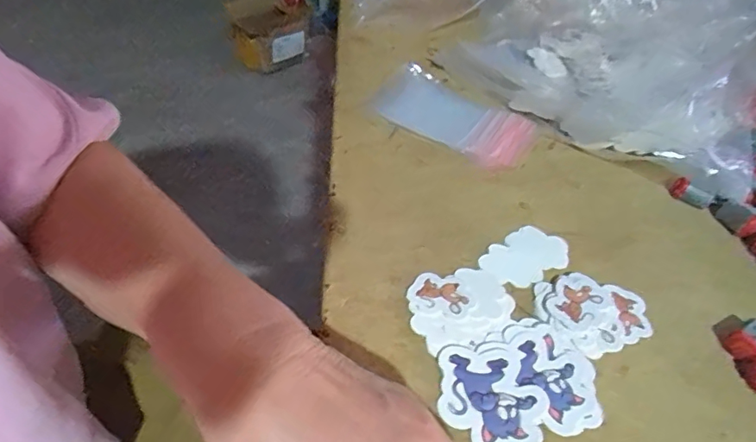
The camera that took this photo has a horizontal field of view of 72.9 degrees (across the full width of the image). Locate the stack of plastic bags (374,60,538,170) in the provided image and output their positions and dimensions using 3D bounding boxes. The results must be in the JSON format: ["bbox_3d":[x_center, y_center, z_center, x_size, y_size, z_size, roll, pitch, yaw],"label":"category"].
[{"bbox_3d":[0.065,-0.091,0.444,0.136,0.016,0.078,27,49,18],"label":"stack of plastic bags"}]

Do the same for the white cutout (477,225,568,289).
[{"bbox_3d":[0.099,0.024,0.347,0.065,0.005,0.038,-28,55,-29],"label":"white cutout"}]

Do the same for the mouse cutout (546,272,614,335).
[{"bbox_3d":[0.125,0.051,0.318,0.033,0.004,0.042,28,52,23],"label":"mouse cutout"}]

